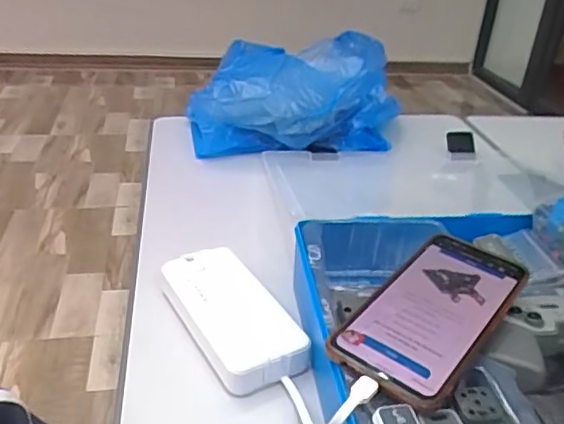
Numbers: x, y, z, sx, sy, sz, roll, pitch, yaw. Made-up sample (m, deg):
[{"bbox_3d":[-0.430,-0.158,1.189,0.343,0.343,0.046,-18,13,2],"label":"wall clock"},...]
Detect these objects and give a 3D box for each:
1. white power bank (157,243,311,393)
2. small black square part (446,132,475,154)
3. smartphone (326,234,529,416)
[{"bbox_3d":[-0.041,0.080,0.458,0.070,0.027,0.135,-13,35,-27],"label":"white power bank"},{"bbox_3d":[0.241,-0.093,0.775,0.037,0.031,0.006,0,-14,-2],"label":"small black square part"},{"bbox_3d":[0.101,0.065,0.380,0.073,0.014,0.153,24,41,31],"label":"smartphone"}]

